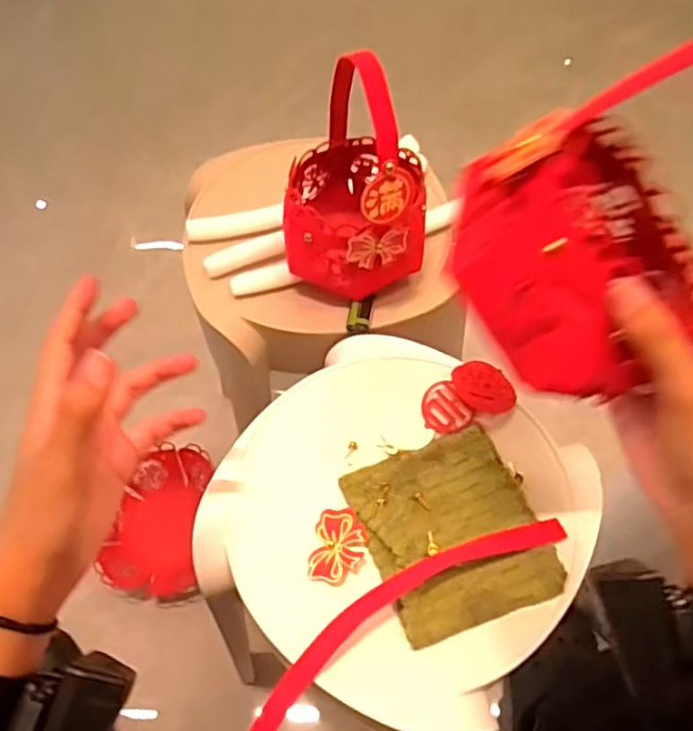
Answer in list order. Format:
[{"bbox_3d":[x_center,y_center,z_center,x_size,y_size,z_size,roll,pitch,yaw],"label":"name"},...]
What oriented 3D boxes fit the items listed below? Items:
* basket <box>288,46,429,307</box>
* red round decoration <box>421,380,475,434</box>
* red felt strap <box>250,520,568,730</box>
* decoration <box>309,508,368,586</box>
[{"bbox_3d":[0.002,-0.150,0.486,0.106,0.167,0.118,-8,58,-5],"label":"basket"},{"bbox_3d":[0.075,0.034,0.489,0.034,0.004,0.041,-37,67,3],"label":"red round decoration"},{"bbox_3d":[0.034,0.169,0.421,0.253,0.067,0.040,-29,62,-17],"label":"red felt strap"},{"bbox_3d":[-0.006,0.124,0.435,0.036,0.005,0.051,0,53,17],"label":"decoration"}]

